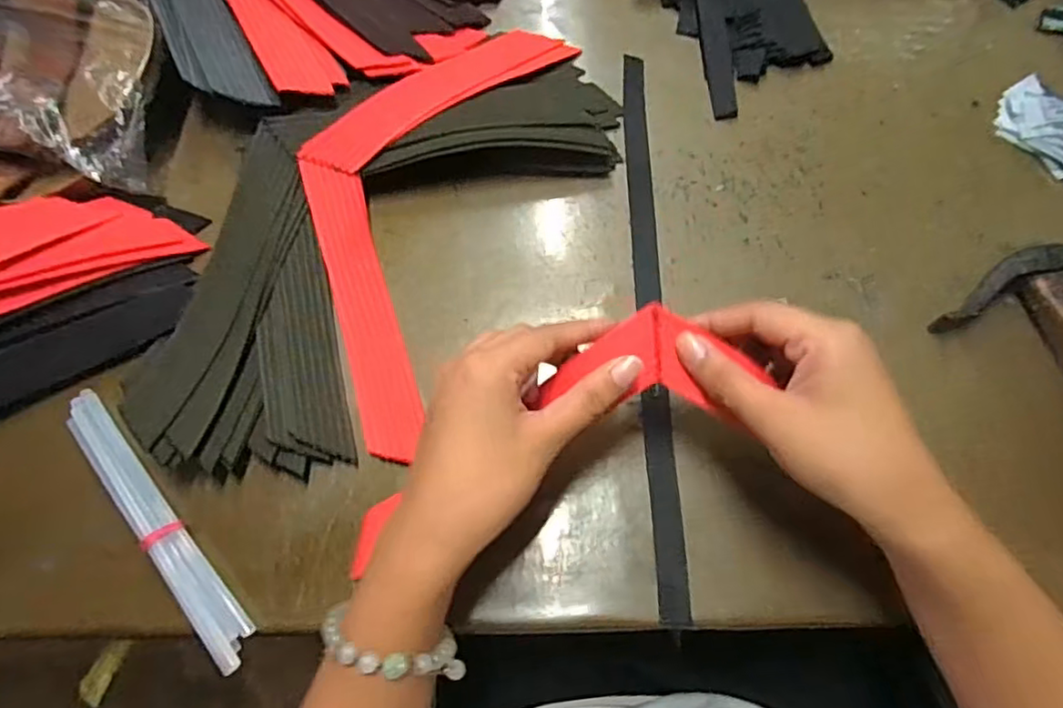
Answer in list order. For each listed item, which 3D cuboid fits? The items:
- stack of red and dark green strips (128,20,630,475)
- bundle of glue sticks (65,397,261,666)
[{"bbox_3d":[-0.088,-0.083,0.398,0.190,0.039,0.371,31,74,13],"label":"stack of red and dark green strips"},{"bbox_3d":[-0.209,0.092,0.349,0.022,0.020,0.185,-40,72,-12],"label":"bundle of glue sticks"}]

